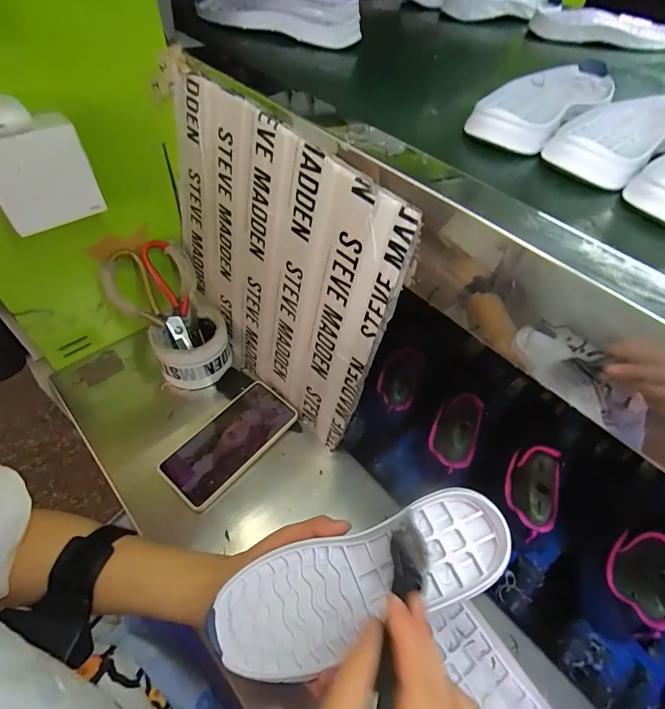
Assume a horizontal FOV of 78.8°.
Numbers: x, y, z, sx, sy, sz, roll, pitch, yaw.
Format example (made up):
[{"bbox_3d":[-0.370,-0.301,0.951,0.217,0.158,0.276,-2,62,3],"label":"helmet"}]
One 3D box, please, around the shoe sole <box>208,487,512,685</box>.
[{"bbox_3d":[0.022,0.168,0.298,0.217,0.024,0.073,-22,51,-3],"label":"shoe sole"}]

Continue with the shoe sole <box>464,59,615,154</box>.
[{"bbox_3d":[0.215,-0.250,0.398,0.082,0.026,0.232,30,53,22],"label":"shoe sole"}]

